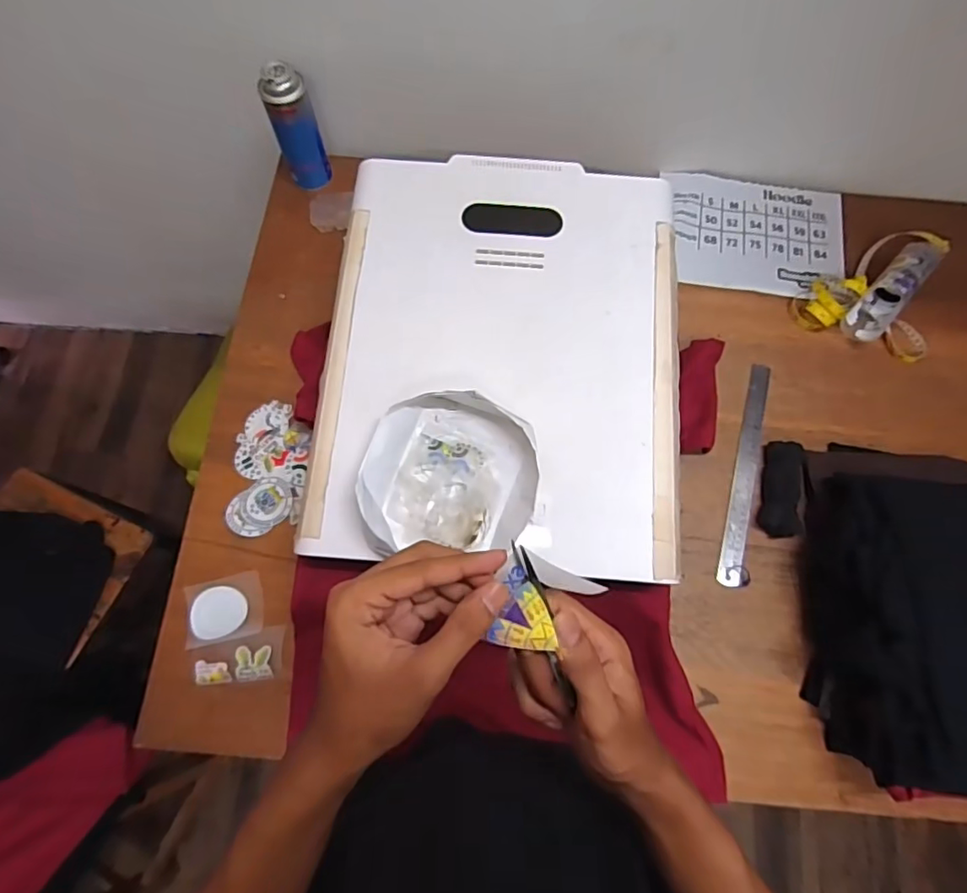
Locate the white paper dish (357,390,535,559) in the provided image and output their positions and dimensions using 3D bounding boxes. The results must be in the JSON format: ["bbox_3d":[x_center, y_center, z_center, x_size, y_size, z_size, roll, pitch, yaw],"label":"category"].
[{"bbox_3d":[-0.034,0.021,0.582,0.175,0.035,0.163,0,73,-1],"label":"white paper dish"}]

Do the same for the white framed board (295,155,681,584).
[{"bbox_3d":[0.023,-0.119,0.646,0.396,0.017,0.502,4,73,0],"label":"white framed board"}]

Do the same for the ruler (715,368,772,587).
[{"bbox_3d":[0.363,0.031,0.777,0.038,0.006,0.323,10,72,14],"label":"ruler"}]

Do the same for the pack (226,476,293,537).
[{"bbox_3d":[-0.299,0.079,0.748,0.086,0.007,0.066,-40,78,-12],"label":"pack"}]

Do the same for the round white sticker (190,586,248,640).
[{"bbox_3d":[-0.334,0.210,0.707,0.066,0.004,0.063,1,63,-4],"label":"round white sticker"}]

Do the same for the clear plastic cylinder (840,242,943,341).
[{"bbox_3d":[0.606,-0.236,0.823,0.058,0.046,0.197,41,77,10],"label":"clear plastic cylinder"}]

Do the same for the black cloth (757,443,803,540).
[{"bbox_3d":[0.402,0.058,0.750,0.049,0.025,0.127,13,73,3],"label":"black cloth"}]

